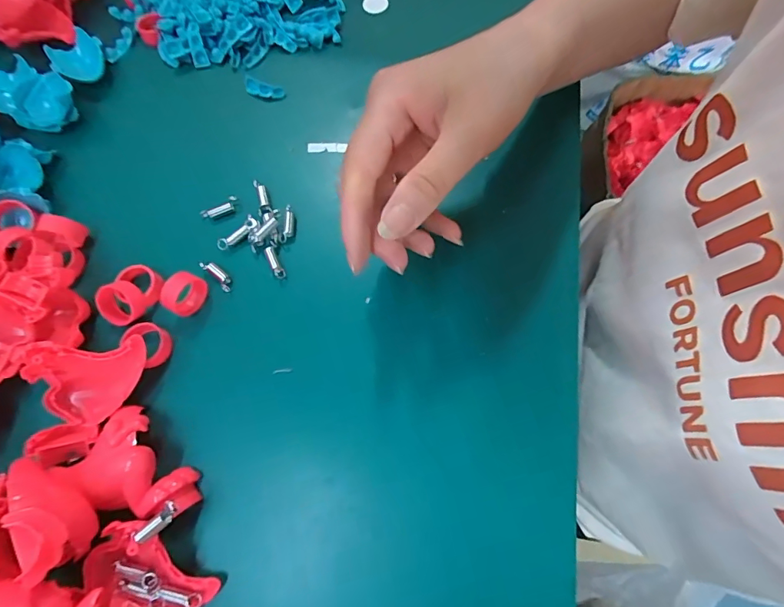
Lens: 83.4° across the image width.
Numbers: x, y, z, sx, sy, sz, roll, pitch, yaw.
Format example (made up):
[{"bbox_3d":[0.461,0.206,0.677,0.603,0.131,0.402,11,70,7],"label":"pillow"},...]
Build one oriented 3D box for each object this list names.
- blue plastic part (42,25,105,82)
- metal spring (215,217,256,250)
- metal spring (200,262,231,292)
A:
[{"bbox_3d":[-0.235,-0.186,0.330,0.043,0.010,0.037,39,77,15],"label":"blue plastic part"},{"bbox_3d":[-0.100,-0.045,0.284,0.028,0.006,0.008,-38,73,-10],"label":"metal spring"},{"bbox_3d":[-0.111,-0.019,0.278,0.024,0.007,0.008,42,78,16],"label":"metal spring"}]

